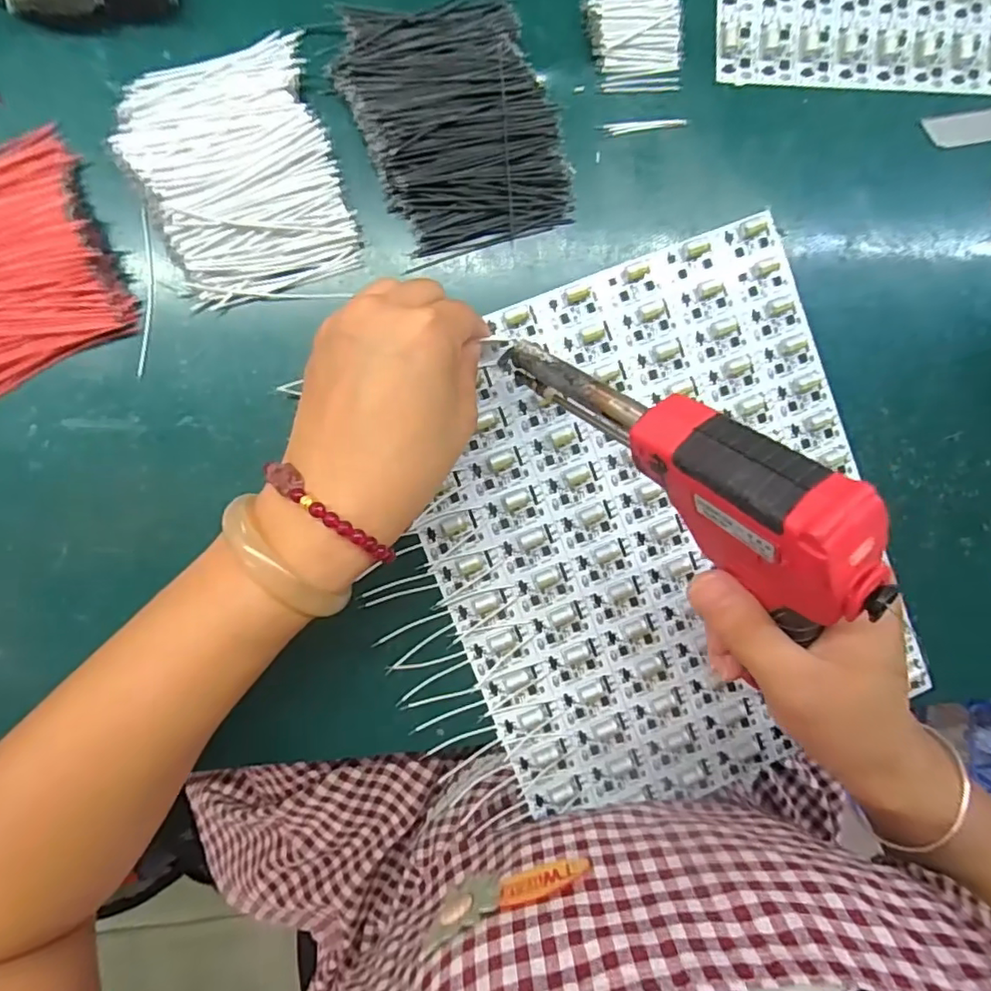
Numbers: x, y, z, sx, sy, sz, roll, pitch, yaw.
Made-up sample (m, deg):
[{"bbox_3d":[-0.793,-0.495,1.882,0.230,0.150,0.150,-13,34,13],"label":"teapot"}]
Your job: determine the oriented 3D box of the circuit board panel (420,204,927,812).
[{"bbox_3d":[0.091,0.023,0.323,0.242,0.007,0.285,-22,94,-4],"label":"circuit board panel"}]

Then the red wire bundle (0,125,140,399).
[{"bbox_3d":[-0.232,-0.111,0.276,0.089,0.019,0.105,-20,95,-5],"label":"red wire bundle"}]

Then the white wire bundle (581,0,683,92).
[{"bbox_3d":[0.073,-0.239,0.307,0.049,0.011,0.048,-10,94,-5],"label":"white wire bundle"}]

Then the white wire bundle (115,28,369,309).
[{"bbox_3d":[-0.124,-0.159,0.285,0.089,0.021,0.113,-18,95,-5],"label":"white wire bundle"}]

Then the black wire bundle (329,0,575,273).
[{"bbox_3d":[-0.020,-0.190,0.296,0.094,0.019,0.122,-21,95,-5],"label":"black wire bundle"}]

